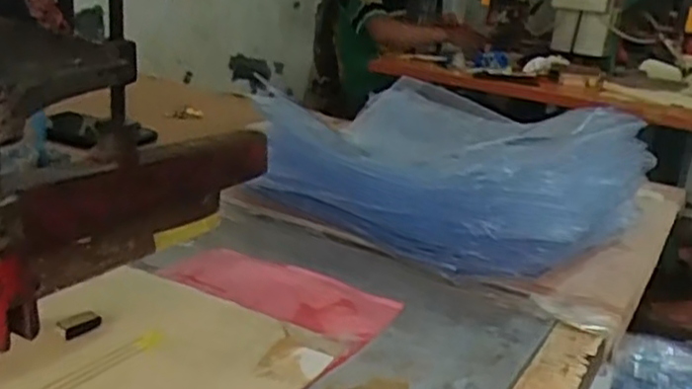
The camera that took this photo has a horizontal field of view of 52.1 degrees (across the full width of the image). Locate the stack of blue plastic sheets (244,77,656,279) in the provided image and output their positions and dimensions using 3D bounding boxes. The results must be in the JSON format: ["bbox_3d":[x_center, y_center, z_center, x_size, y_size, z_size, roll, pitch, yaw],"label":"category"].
[{"bbox_3d":[0.104,-0.033,0.694,0.313,0.115,0.272,18,21,33],"label":"stack of blue plastic sheets"}]

